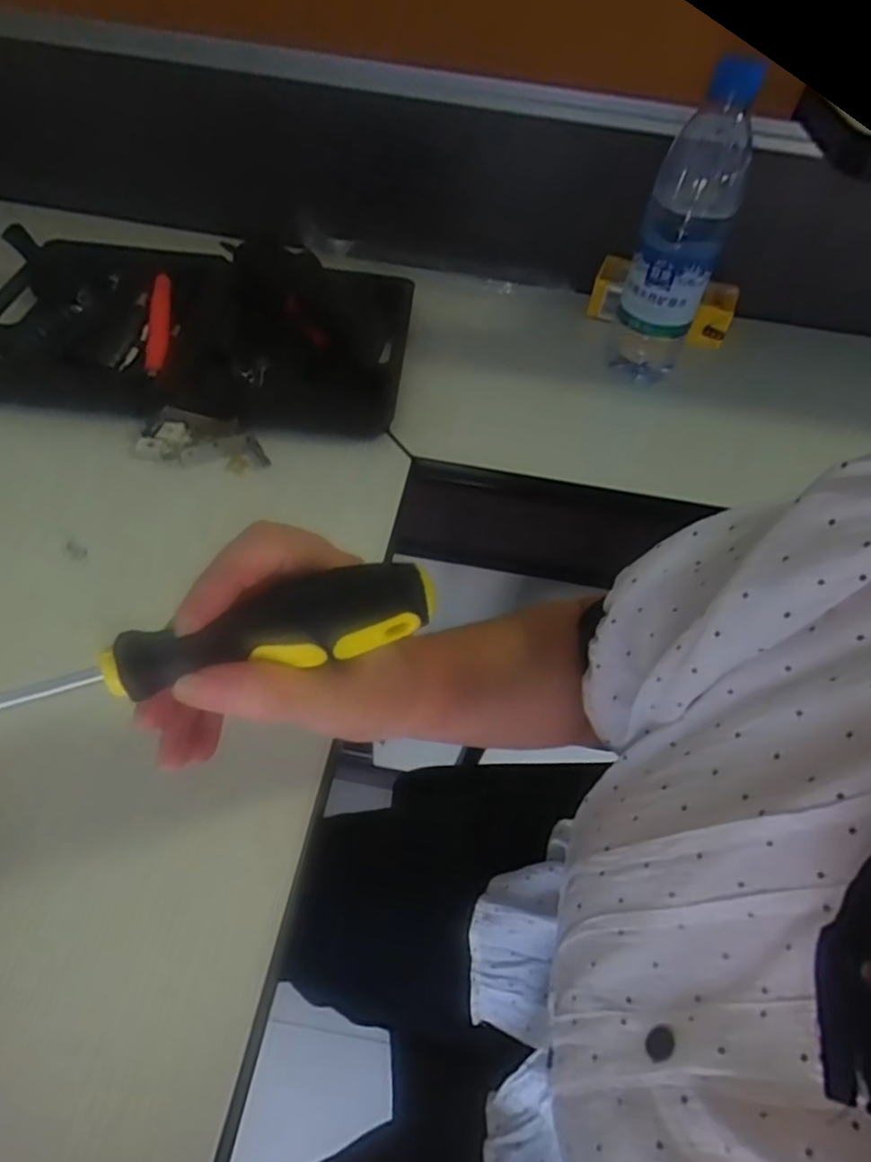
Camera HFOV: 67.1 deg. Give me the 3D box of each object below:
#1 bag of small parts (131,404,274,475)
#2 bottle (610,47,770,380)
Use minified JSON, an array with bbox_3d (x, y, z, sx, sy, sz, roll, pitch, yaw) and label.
[{"bbox_3d":[-0.166,-0.102,0.473,0.088,0.012,0.047,12,51,4],"label":"bag of small parts"},{"bbox_3d":[0.186,-0.257,0.510,0.065,0.222,0.070,23,52,12],"label":"bottle"}]

